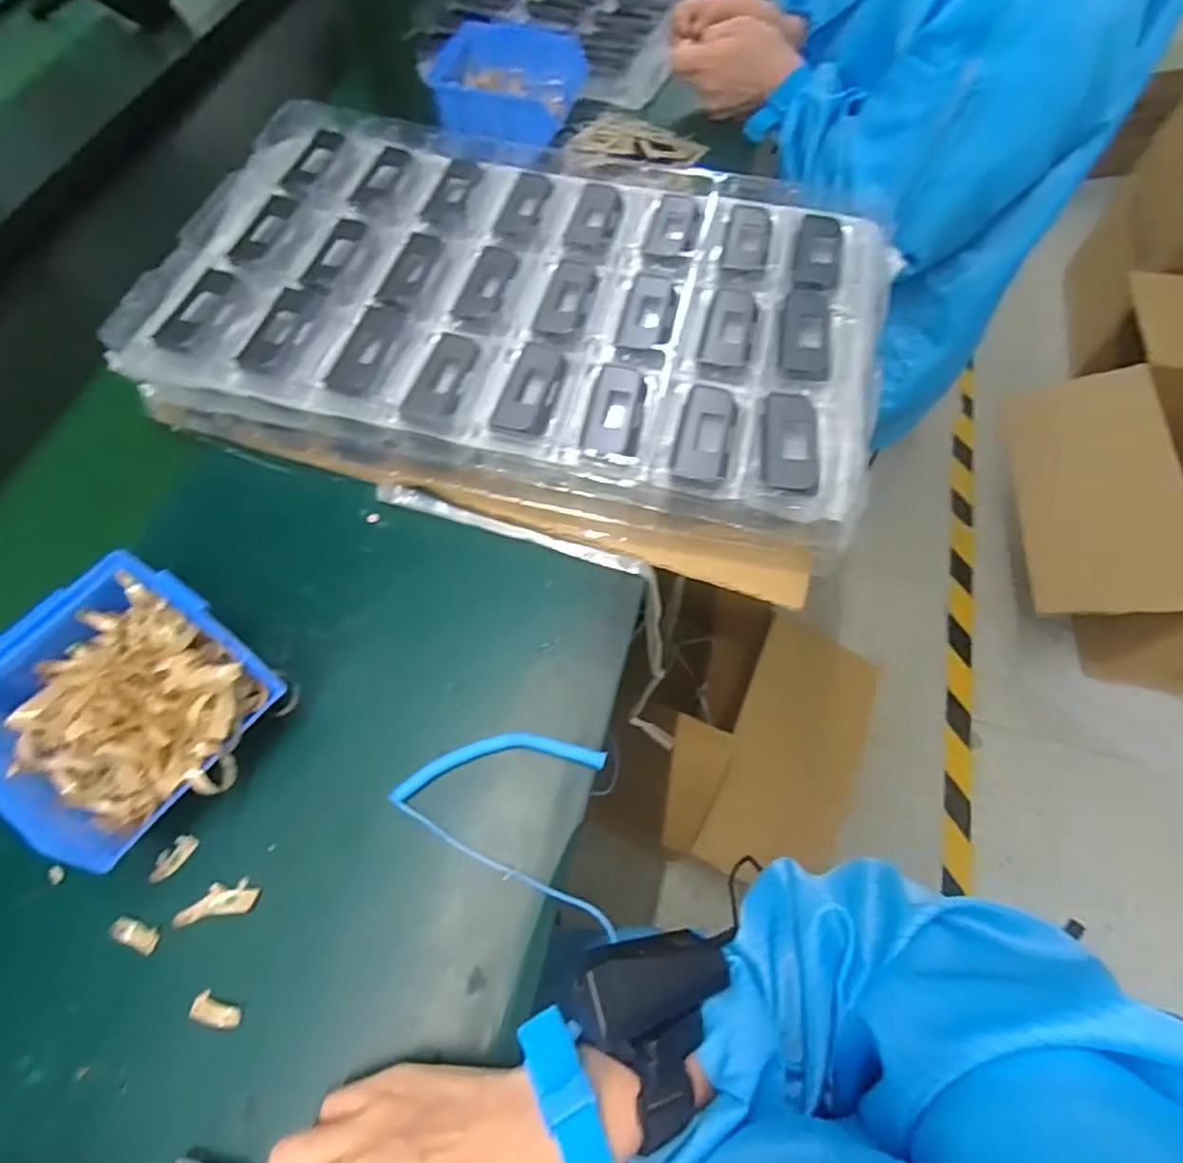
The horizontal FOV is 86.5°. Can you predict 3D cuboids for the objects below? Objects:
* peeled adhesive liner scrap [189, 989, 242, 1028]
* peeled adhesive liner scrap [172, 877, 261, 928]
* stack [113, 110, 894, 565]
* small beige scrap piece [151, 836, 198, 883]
[{"bbox_3d":[-0.192,0.221,0.322,0.024,0.005,0.012,26,66,0],"label":"peeled adhesive liner scrap"},{"bbox_3d":[-0.204,0.174,0.344,0.042,0.007,0.018,-12,63,-4],"label":"peeled adhesive liner scrap"},{"bbox_3d":[-0.047,-0.213,0.478,0.513,0.069,0.307,12,64,8],"label":"stack"},{"bbox_3d":[-0.235,0.155,0.354,0.011,0.007,0.027,32,69,17],"label":"small beige scrap piece"}]

